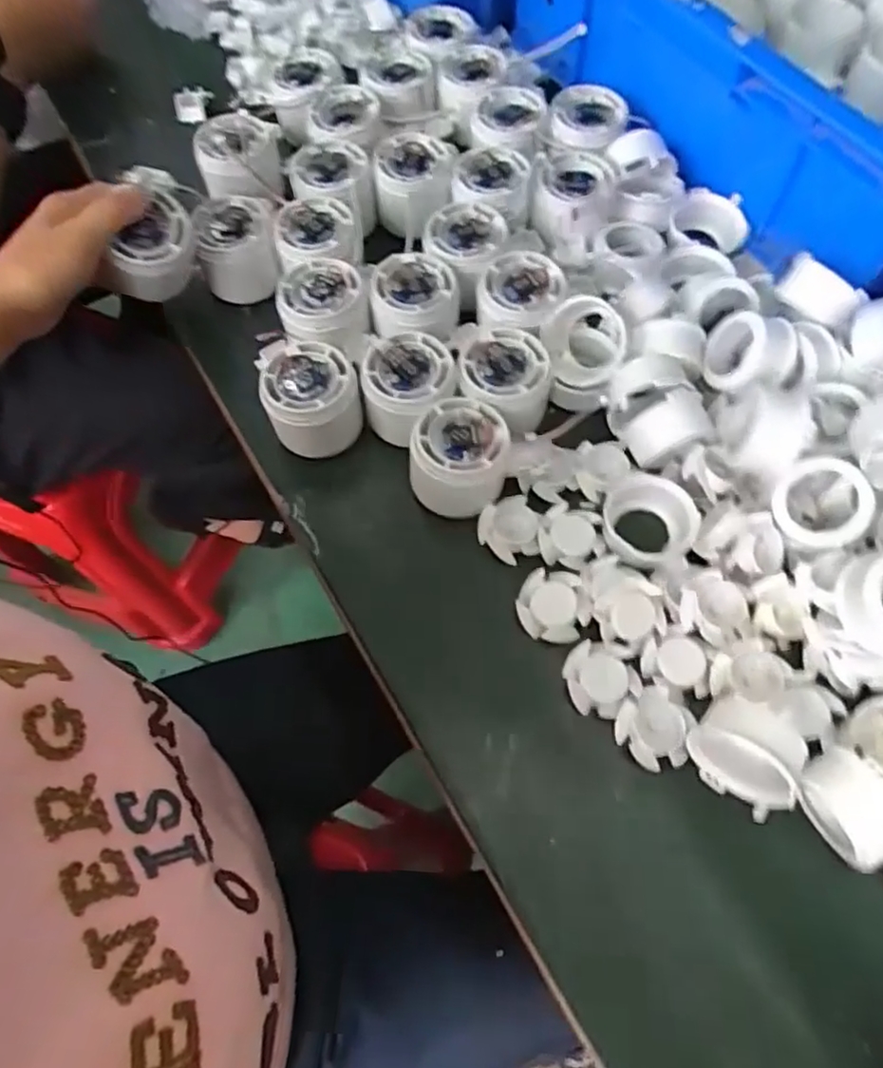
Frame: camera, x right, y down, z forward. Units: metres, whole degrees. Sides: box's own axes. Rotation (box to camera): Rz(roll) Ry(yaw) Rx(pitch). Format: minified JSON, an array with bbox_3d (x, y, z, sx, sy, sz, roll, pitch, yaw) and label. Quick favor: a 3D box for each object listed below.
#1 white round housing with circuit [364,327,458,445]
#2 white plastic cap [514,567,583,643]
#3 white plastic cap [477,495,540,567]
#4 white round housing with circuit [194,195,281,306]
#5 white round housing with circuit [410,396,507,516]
[{"bbox_3d":[-0.019,-0.091,0.431,0.055,0.046,0.054,-1,66,3],"label":"white round housing with circuit"},{"bbox_3d":[0.061,0.040,0.391,0.034,0.009,0.040,3,66,4],"label":"white plastic cap"},{"bbox_3d":[0.043,-0.003,0.413,0.038,0.012,0.038,-1,66,3],"label":"white plastic cap"},{"bbox_3d":[-0.143,-0.197,0.481,0.054,0.052,0.053,-1,66,3],"label":"white round housing with circuit"},{"bbox_3d":[0.011,-0.045,0.411,0.055,0.044,0.061,6,67,6],"label":"white round housing with circuit"}]

